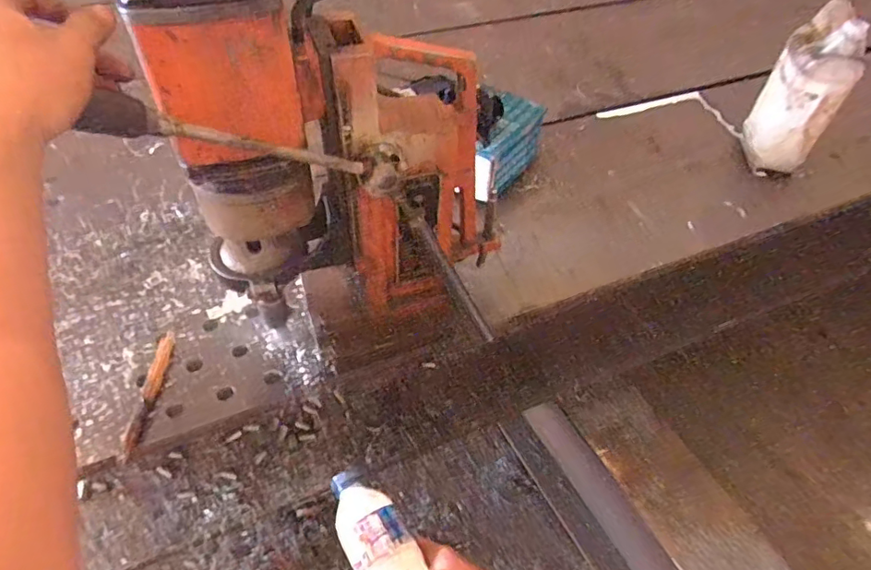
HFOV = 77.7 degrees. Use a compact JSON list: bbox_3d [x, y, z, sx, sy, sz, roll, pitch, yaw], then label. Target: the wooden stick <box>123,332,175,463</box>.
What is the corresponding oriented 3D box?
[{"bbox_3d":[-0.423,0.156,0.800,0.027,0.015,0.206,2,49,-3],"label":"wooden stick"}]

